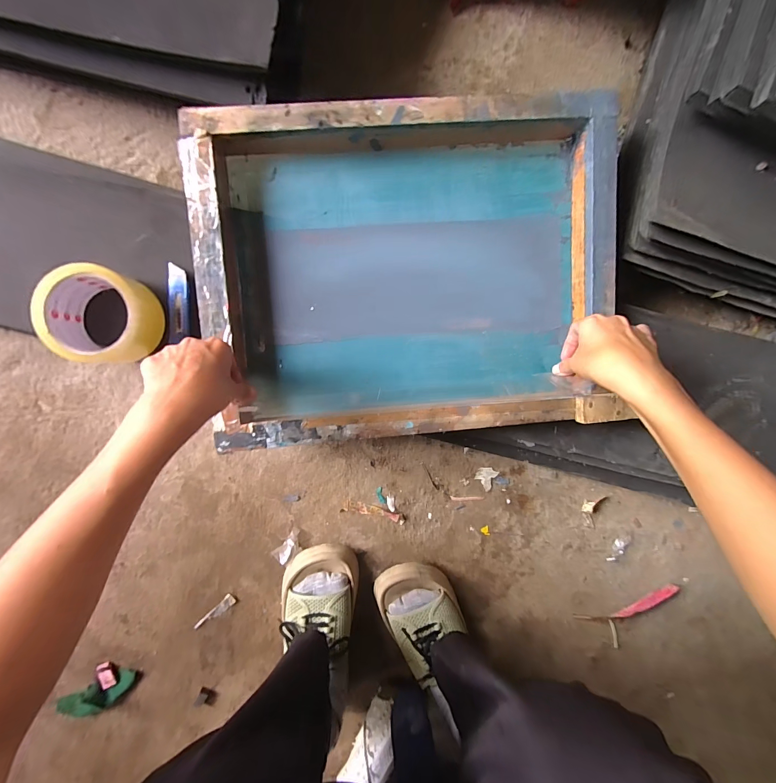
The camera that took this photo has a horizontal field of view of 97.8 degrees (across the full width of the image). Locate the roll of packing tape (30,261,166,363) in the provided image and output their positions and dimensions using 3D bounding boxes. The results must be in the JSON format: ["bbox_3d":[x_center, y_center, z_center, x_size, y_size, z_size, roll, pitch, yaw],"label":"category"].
[{"bbox_3d":[-0.301,-0.080,0.361,0.091,0.058,0.096,0,96,-4],"label":"roll of packing tape"}]

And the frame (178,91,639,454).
[{"bbox_3d":[0.027,-0.129,0.388,0.446,0.051,0.348,-5,96,-4],"label":"frame"}]

